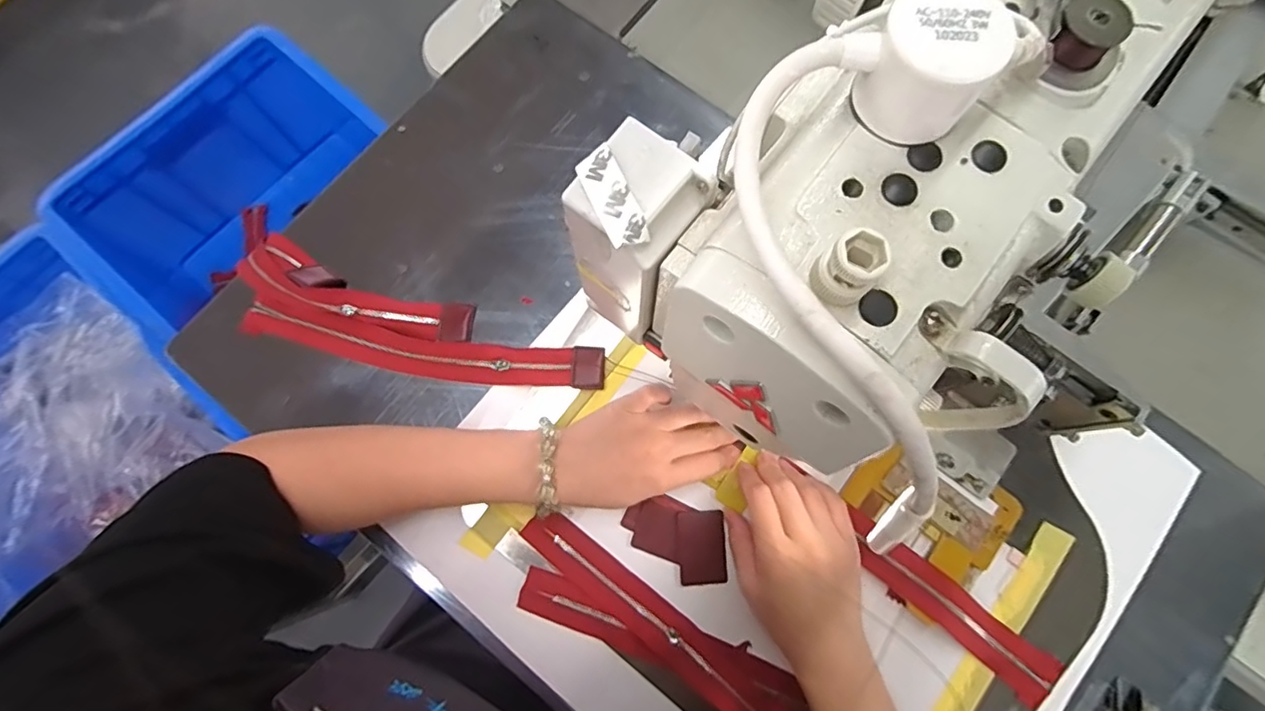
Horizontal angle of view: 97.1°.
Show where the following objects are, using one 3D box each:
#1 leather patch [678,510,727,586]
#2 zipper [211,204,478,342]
[{"bbox_3d":[0.052,0.142,0.412,0.034,0.004,0.052,-1,77,-1],"label":"leather patch"},{"bbox_3d":[-0.227,-0.057,0.449,0.202,0.019,0.060,19,77,4],"label":"zipper"}]

